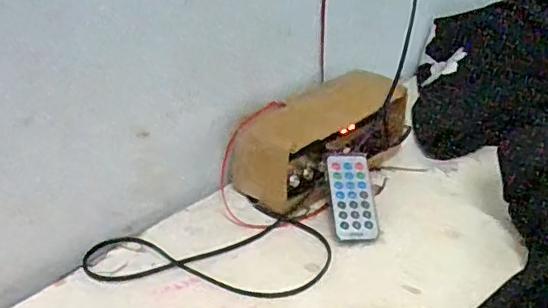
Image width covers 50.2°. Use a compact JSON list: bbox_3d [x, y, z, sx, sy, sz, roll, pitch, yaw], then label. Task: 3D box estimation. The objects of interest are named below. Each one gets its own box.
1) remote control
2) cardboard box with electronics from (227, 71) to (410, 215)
[{"bbox_3d":[0.073,0.038,0.536,0.043,0.006,0.086,1,62,-6],"label":"remote control"},{"bbox_3d":[0.051,-0.016,0.584,0.197,0.087,0.071,-22,37,-30],"label":"cardboard box with electronics"}]

